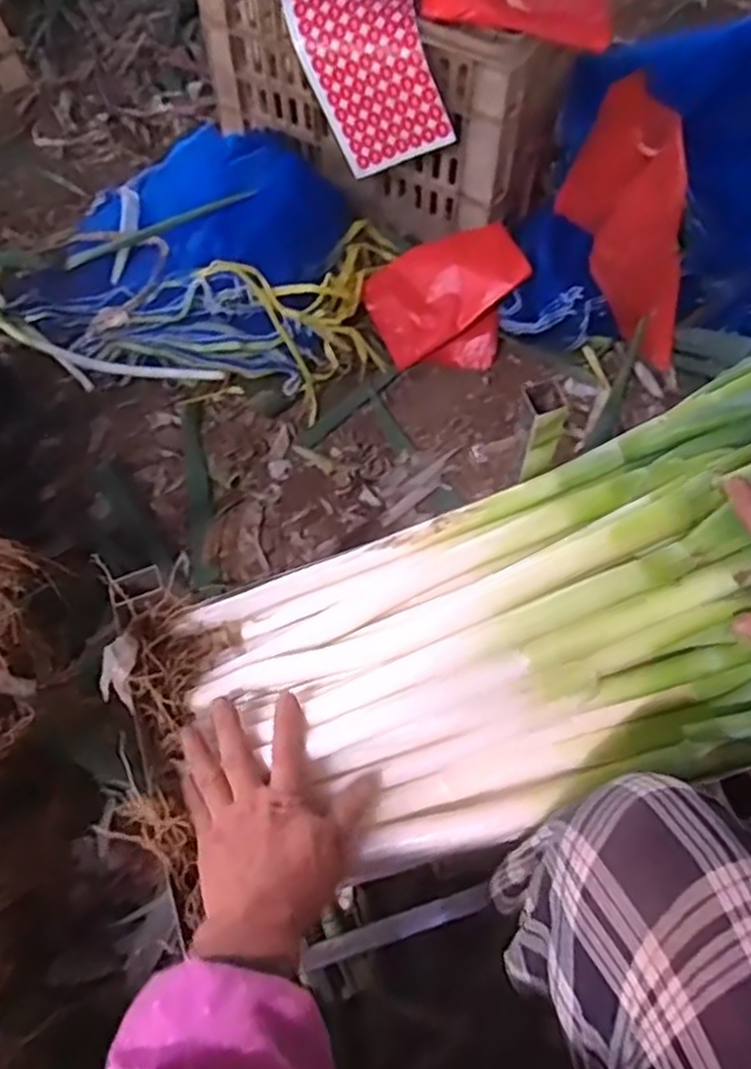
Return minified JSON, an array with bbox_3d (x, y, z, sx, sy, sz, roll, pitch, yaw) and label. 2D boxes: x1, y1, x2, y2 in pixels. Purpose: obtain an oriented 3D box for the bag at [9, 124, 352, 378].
[{"bbox_3d":[-0.277,-0.421,1.077,0.460,0.128,0.393,10,66,5],"label":"bag"}]

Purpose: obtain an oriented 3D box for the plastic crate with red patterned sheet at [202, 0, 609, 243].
[{"bbox_3d":[0.027,-0.674,1.070,0.495,0.281,0.314,37,70,16],"label":"plastic crate with red patterned sheet"}]

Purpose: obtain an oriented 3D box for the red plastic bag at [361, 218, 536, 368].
[{"bbox_3d":[0.098,-0.327,1.028,0.212,0.091,0.156,-10,66,-5],"label":"red plastic bag"}]

